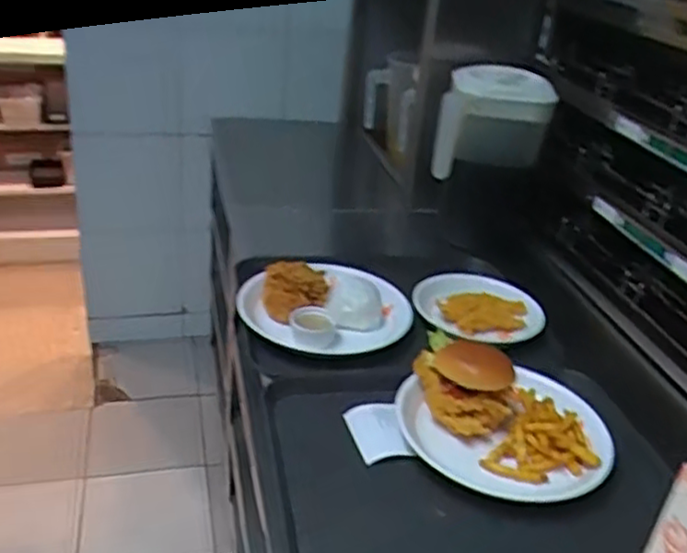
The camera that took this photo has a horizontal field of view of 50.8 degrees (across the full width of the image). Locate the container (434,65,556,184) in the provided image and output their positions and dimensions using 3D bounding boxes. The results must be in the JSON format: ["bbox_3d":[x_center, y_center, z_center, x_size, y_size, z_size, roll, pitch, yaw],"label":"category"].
[{"bbox_3d":[0.233,-0.247,1.142,0.166,0.169,0.099,-8,31,-30],"label":"container"}]

